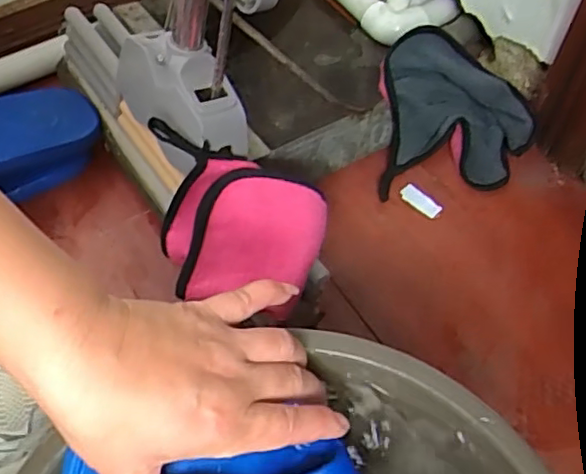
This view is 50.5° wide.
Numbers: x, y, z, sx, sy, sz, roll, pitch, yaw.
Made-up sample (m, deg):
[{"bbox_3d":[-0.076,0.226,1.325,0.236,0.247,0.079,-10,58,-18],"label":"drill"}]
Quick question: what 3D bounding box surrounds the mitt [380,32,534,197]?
[{"bbox_3d":[0.164,-0.121,0.618,0.156,0.084,0.148,3,58,3],"label":"mitt"}]

